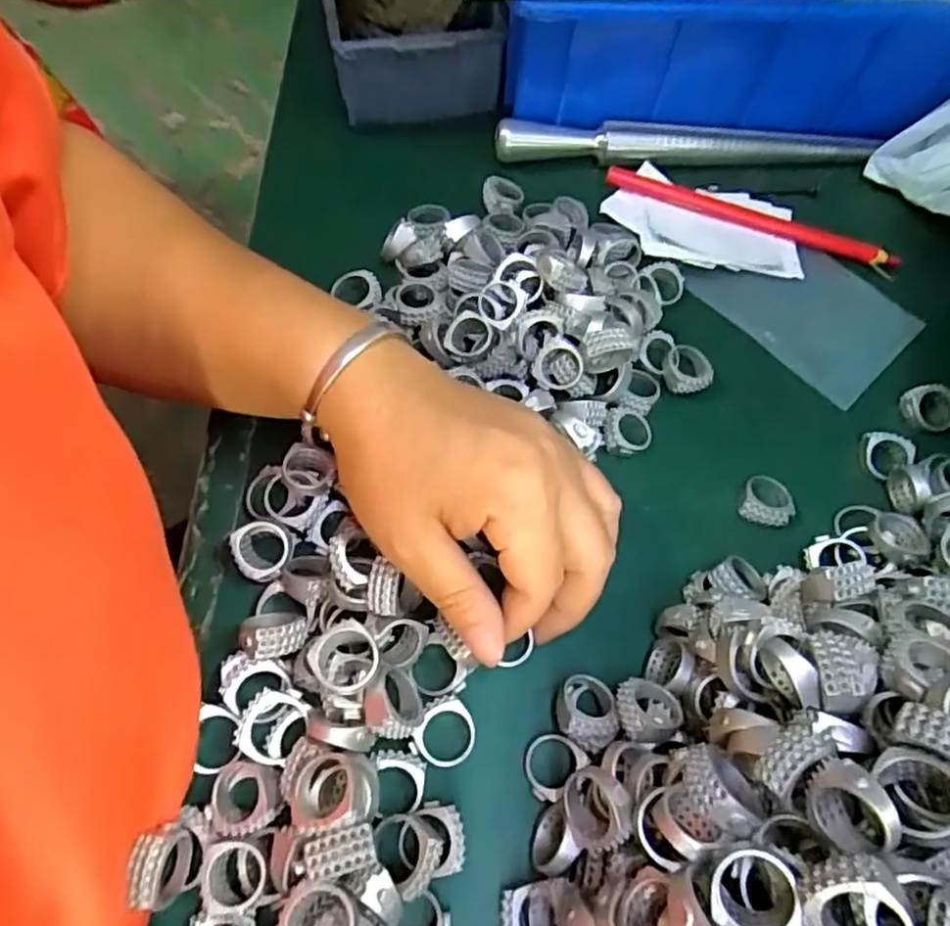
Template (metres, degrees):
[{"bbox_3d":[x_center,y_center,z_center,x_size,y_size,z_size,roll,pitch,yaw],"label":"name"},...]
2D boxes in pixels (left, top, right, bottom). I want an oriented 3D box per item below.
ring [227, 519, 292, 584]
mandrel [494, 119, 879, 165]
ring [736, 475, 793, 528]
[{"bbox_3d":[-0.085,0.036,0.273,0.023,0.015,0.021,1,64,-3],"label":"ring"},{"bbox_3d":[0.120,-0.179,0.386,0.213,0.017,0.021,1,64,-3],"label":"mandrel"},{"bbox_3d":[0.132,0.017,0.306,0.021,0.009,0.021,1,64,-3],"label":"ring"}]

